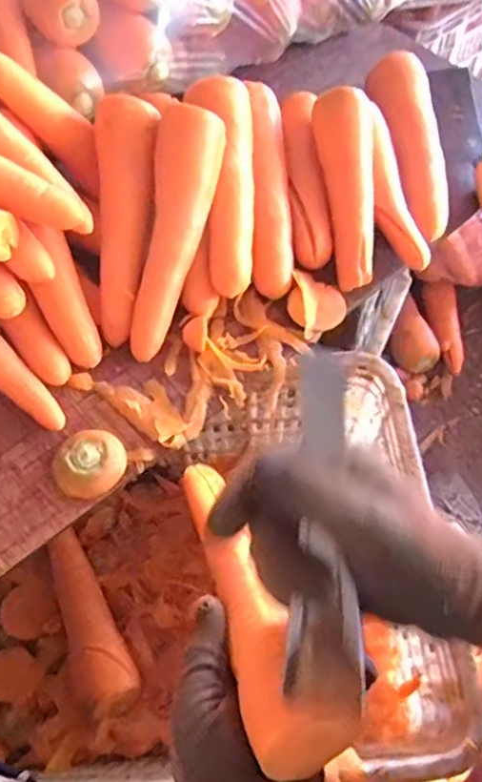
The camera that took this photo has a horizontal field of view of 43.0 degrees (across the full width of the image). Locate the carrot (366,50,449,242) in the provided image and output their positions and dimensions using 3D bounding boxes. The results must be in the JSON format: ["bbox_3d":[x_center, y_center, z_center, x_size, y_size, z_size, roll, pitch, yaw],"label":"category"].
[{"bbox_3d":[0.176,-0.255,0.623,0.059,0.050,0.224,-3,59,-5],"label":"carrot"}]

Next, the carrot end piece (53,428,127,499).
[{"bbox_3d":[-0.117,0.055,0.474,0.054,0.014,0.051,1,59,-2],"label":"carrot end piece"}]

